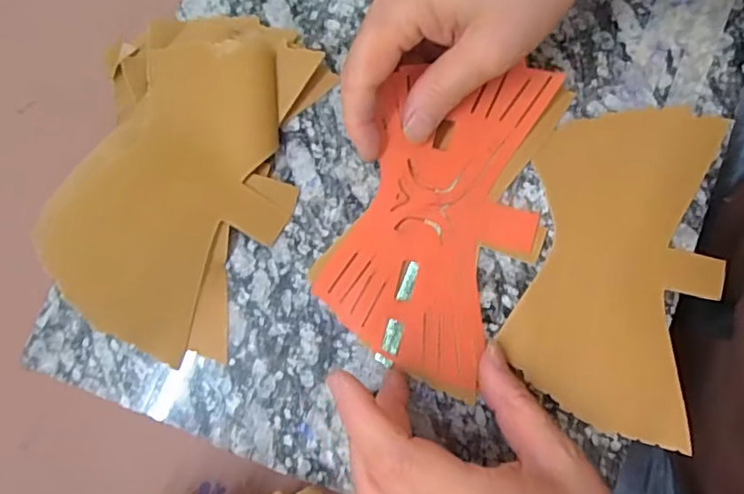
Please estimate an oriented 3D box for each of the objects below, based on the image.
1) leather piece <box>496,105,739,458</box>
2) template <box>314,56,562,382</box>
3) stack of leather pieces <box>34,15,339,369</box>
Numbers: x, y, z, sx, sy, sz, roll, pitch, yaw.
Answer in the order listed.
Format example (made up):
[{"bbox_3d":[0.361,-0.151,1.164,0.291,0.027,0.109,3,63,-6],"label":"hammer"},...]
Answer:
[{"bbox_3d":[0.123,0.006,0.280,0.092,0.004,0.164,13,80,4],"label":"leather piece"},{"bbox_3d":[0.036,-0.020,0.280,0.089,0.012,0.156,21,85,1],"label":"template"},{"bbox_3d":[-0.093,-0.038,0.280,0.102,0.035,0.174,14,81,5],"label":"stack of leather pieces"}]

